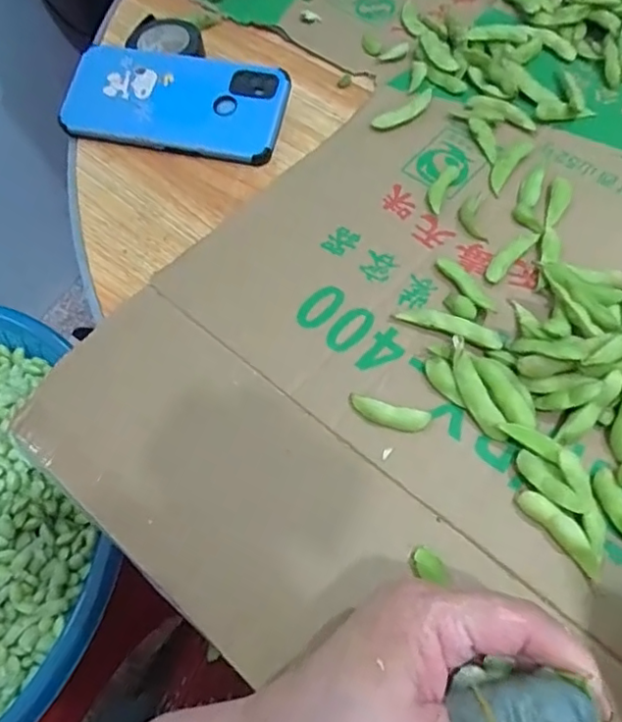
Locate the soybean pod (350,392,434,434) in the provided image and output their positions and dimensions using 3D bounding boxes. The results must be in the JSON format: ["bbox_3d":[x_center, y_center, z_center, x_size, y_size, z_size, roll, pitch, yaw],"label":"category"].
[{"bbox_3d":[0.042,0.028,0.323,0.043,0.005,0.014,13,62,10],"label":"soybean pod"}]

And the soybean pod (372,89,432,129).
[{"bbox_3d":[0.069,-0.182,0.438,0.052,0.006,0.018,-28,63,-12],"label":"soybean pod"}]

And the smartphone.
[{"bbox_3d":[-0.101,-0.196,0.450,0.161,0.010,0.079,11,80,6],"label":"smartphone"}]

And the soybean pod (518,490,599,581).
[{"bbox_3d":[0.121,0.081,0.288,0.012,0.007,0.047,-37,65,-16],"label":"soybean pod"}]

